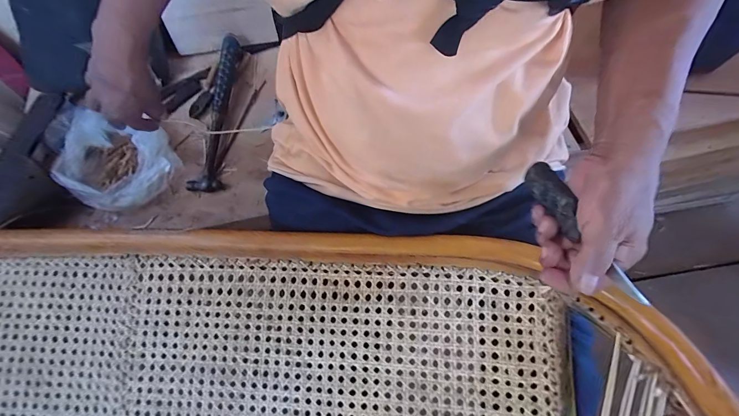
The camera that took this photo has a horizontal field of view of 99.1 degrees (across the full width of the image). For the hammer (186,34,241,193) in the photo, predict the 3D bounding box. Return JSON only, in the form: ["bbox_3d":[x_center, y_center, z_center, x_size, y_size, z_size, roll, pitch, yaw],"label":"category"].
[{"bbox_3d":[-0.261,-0.174,0.554,0.051,0.038,0.309,2,68,2],"label":"hammer"}]

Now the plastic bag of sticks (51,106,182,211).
[{"bbox_3d":[-0.410,-0.072,0.503,0.209,0.049,0.141,16,69,8],"label":"plastic bag of sticks"}]

